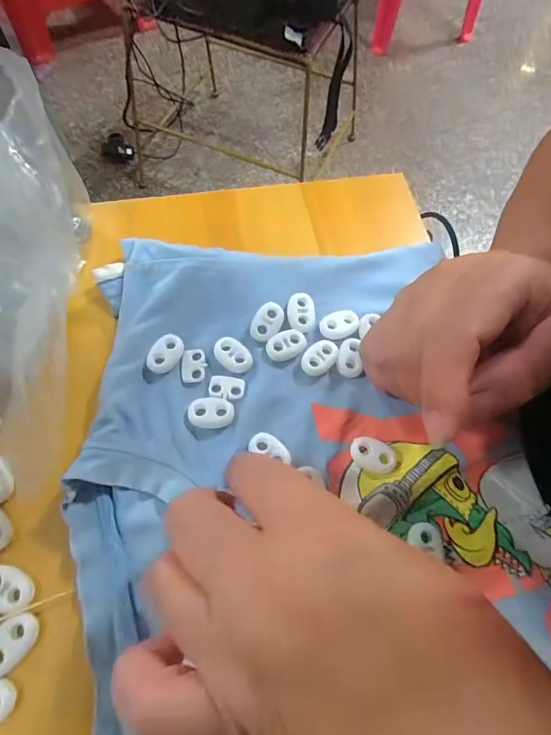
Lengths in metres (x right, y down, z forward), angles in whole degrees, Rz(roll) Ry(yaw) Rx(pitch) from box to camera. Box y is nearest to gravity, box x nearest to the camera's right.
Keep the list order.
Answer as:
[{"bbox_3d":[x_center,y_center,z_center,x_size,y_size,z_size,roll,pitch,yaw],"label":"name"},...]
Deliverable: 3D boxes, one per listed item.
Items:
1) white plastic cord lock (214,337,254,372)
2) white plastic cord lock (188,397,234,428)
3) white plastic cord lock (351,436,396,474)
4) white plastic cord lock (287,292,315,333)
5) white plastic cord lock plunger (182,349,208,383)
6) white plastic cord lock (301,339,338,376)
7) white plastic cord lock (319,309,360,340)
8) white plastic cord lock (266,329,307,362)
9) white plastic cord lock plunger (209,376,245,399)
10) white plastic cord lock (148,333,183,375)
[{"bbox_3d":[-0.023,-0.007,0.214,0.023,0.004,0.014,33,68,11],"label":"white plastic cord lock"},{"bbox_3d":[-0.032,0.023,0.202,0.022,0.005,0.015,4,66,-2],"label":"white plastic cord lock"},{"bbox_3d":[0.047,0.043,0.196,0.022,0.006,0.014,23,67,7],"label":"white plastic cord lock"},{"bbox_3d":[0.014,-0.031,0.223,0.015,0.004,0.022,3,66,-2],"label":"white plastic cord lock"},{"bbox_3d":[-0.043,-0.002,0.212,0.013,0.004,0.018,-6,67,-6],"label":"white plastic cord lock plunger"},{"bbox_3d":[0.024,-0.006,0.215,0.022,0.004,0.014,-37,73,-18],"label":"white plastic cord lock"},{"bbox_3d":[0.035,-0.024,0.225,0.021,0.004,0.015,-8,67,-7],"label":"white plastic cord lock"},{"bbox_3d":[0.006,-0.013,0.217,0.022,0.004,0.014,-30,71,-15],"label":"white plastic cord lock"},{"bbox_3d":[-0.025,0.009,0.207,0.018,0.004,0.012,9,66,0],"label":"white plastic cord lock plunger"},{"bbox_3d":[-0.057,-0.007,0.213,0.014,0.005,0.022,20,66,5],"label":"white plastic cord lock"}]

